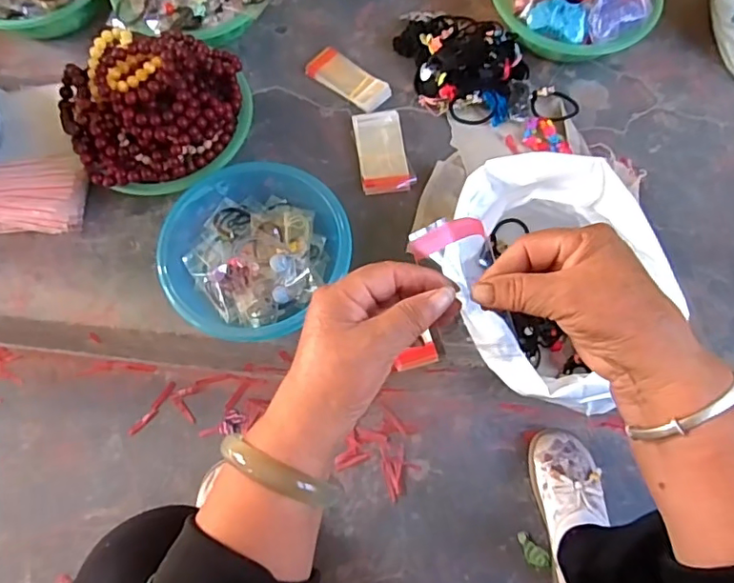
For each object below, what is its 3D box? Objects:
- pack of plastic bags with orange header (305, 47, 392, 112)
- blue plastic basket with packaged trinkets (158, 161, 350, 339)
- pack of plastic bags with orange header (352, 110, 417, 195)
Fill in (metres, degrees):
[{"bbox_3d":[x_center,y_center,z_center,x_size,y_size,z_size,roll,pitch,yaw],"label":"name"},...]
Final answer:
[{"bbox_3d":[-0.027,-0.314,0.815,0.134,0.021,0.055,39,74,14],"label":"pack of plastic bags with orange header"},{"bbox_3d":[-0.143,-0.055,0.689,0.225,0.076,0.218,0,69,1],"label":"blue plastic basket with packaged trinkets"},{"bbox_3d":[0.021,-0.193,0.767,0.067,0.020,0.131,-8,69,-2],"label":"pack of plastic bags with orange header"}]

